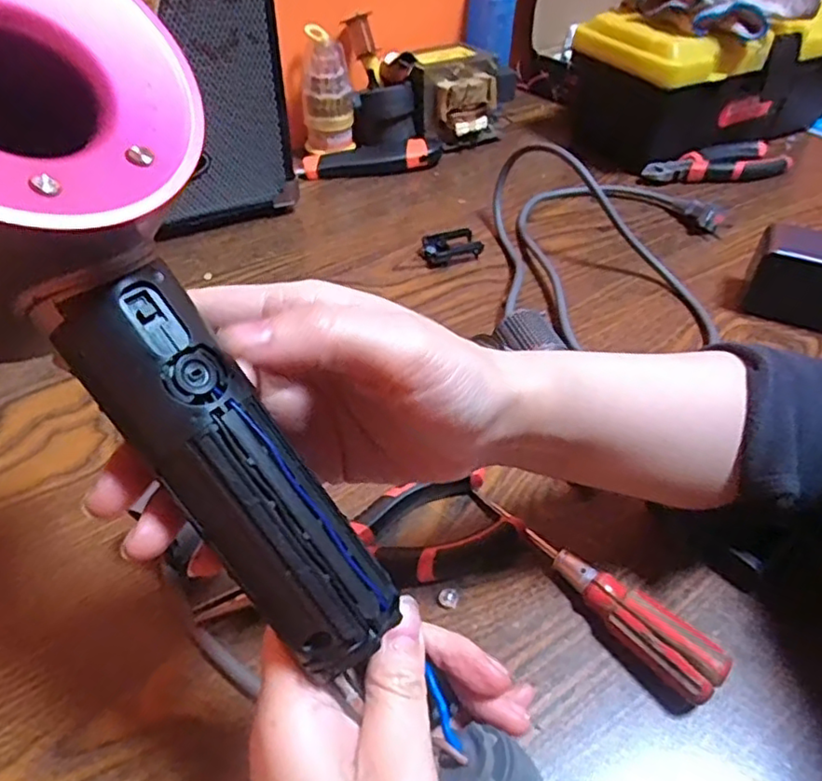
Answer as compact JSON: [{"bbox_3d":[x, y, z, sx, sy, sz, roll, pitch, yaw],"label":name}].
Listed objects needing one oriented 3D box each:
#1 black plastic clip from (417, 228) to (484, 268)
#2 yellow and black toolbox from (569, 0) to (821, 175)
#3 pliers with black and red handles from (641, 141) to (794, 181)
[{"bbox_3d":[0.034,-0.119,0.524,0.048,0.018,0.032,-18,49,-20],"label":"black plastic clip"},{"bbox_3d":[0.311,-0.322,0.642,0.284,0.138,0.130,-14,46,-15],"label":"yellow and black toolbox"},{"bbox_3d":[0.299,-0.222,0.616,0.147,0.024,0.037,-7,45,-8],"label":"pliers with black and red handles"}]

